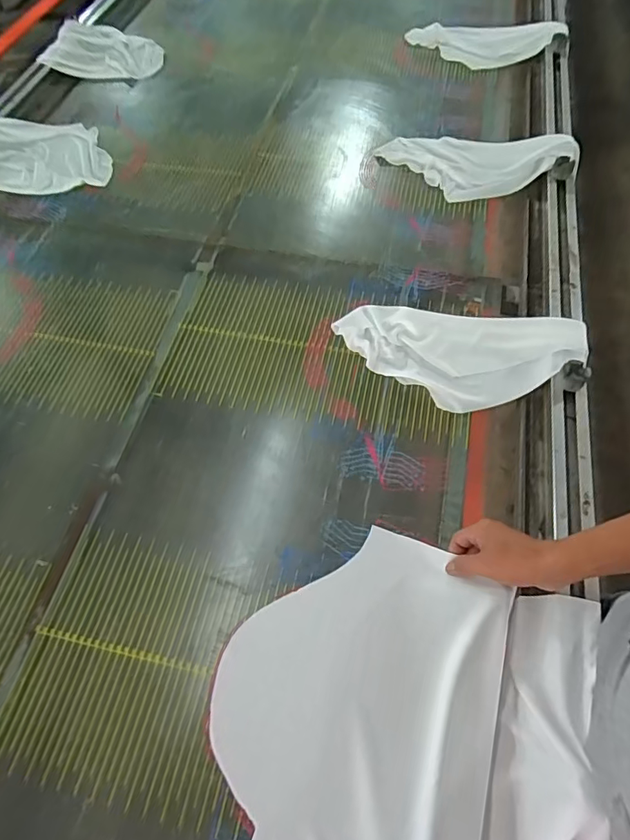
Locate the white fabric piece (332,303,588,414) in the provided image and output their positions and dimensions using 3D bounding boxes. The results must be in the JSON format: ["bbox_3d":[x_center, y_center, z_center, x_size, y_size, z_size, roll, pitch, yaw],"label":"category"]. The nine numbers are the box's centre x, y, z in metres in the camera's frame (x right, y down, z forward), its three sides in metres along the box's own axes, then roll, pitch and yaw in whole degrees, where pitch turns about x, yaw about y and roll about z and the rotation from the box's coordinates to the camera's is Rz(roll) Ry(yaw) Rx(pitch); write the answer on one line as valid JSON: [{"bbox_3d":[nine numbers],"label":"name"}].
[{"bbox_3d":[0.220,-0.102,0.755,0.367,0.030,0.172,10,62,9],"label":"white fabric piece"}]

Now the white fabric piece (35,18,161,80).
[{"bbox_3d":[-0.555,-0.987,1.287,0.297,0.054,0.227,20,64,14],"label":"white fabric piece"}]

